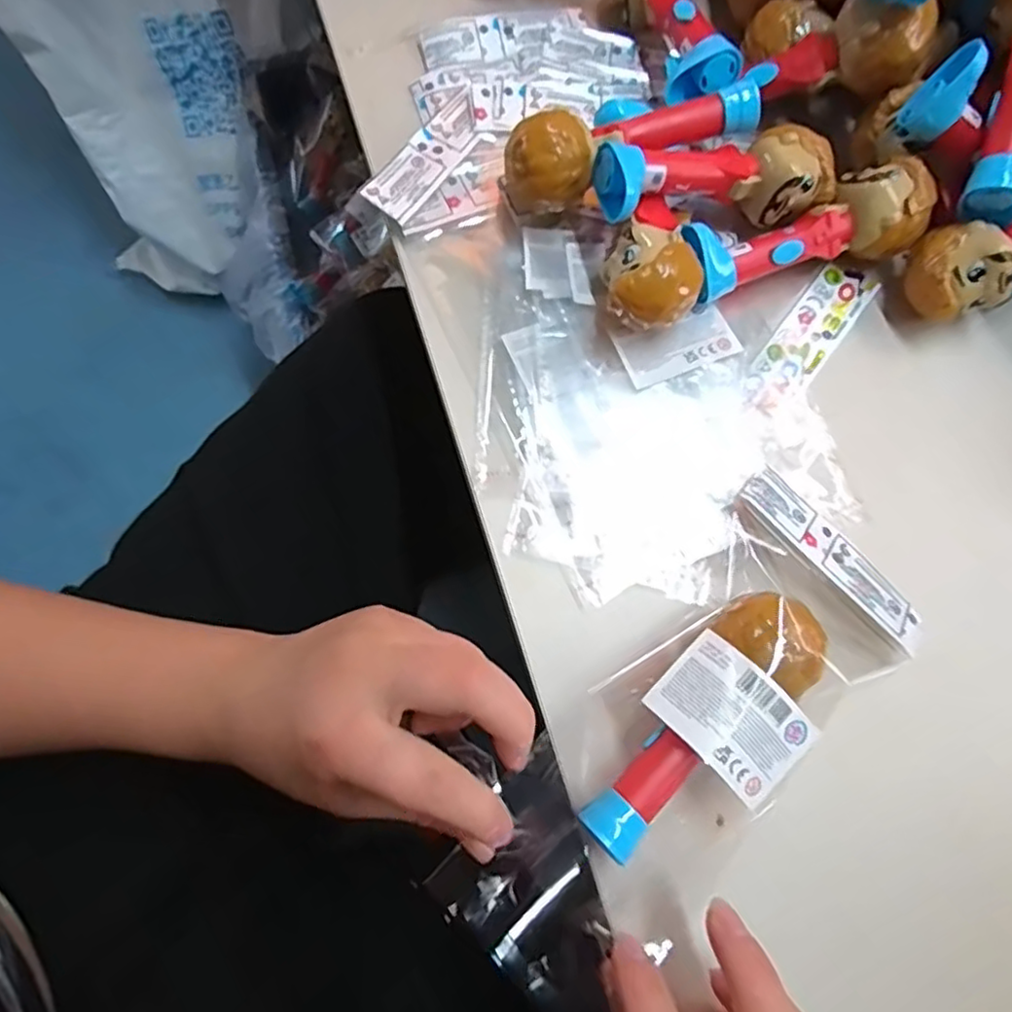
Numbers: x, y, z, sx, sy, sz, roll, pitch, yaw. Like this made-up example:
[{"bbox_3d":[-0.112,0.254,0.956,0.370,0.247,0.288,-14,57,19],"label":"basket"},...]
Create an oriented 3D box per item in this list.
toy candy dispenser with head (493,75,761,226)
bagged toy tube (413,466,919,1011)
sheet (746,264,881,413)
[{"bbox_3d":[0.064,-0.184,0.326,0.136,0.043,0.047,-19,75,-7],"label":"toy candy dispenser with head"},{"bbox_3d":[0.079,0.082,0.259,0.095,0.044,0.215,43,79,10],"label":"bagged toy tube"},{"bbox_3d":[0.155,-0.087,0.330,0.028,0.004,0.096,39,76,9],"label":"sheet"}]

